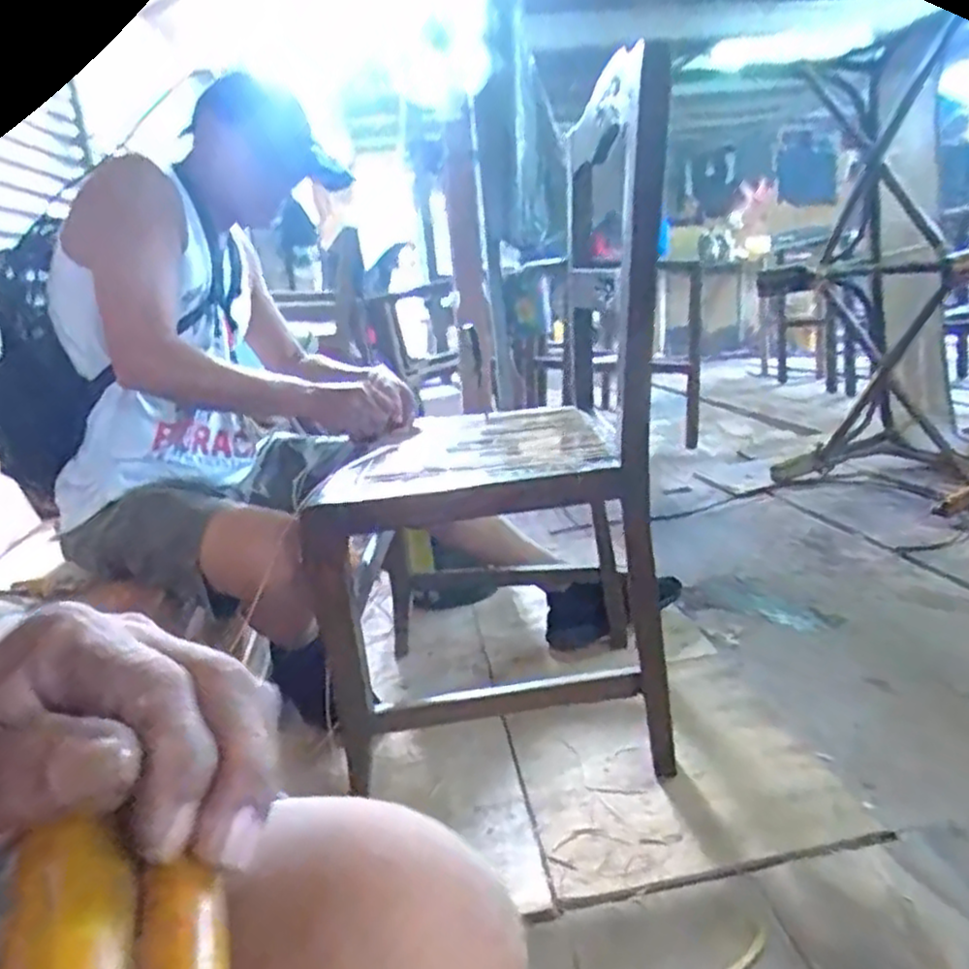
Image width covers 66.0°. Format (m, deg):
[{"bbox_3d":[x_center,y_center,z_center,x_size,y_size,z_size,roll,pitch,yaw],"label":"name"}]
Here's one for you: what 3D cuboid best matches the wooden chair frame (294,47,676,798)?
[{"bbox_3d":[0.011,-0.053,1.084,0.477,0.790,0.495,-4,14,8],"label":"wooden chair frame"}]

